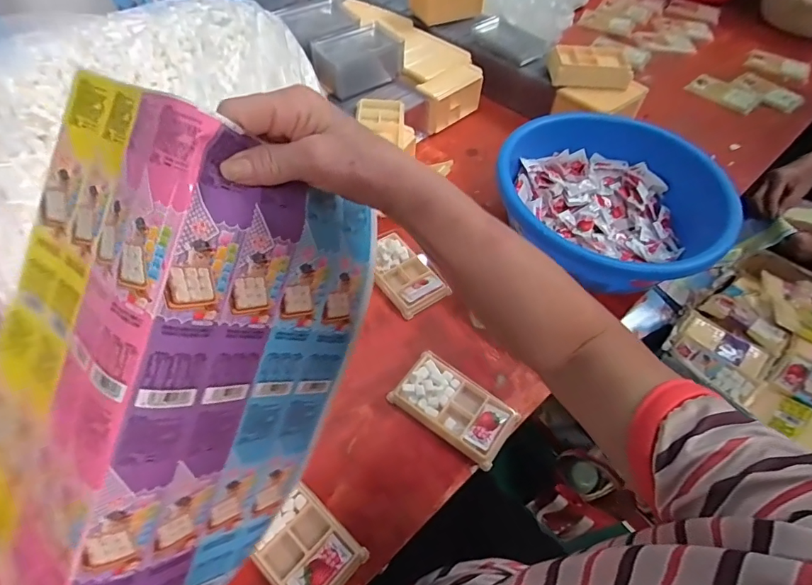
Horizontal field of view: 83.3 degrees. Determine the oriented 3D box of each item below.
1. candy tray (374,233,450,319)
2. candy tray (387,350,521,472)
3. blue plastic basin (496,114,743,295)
[{"bbox_3d":[-0.002,-0.027,0.643,0.073,0.027,0.120,-27,59,-21],"label":"candy tray"},{"bbox_3d":[0.058,0.131,0.536,0.137,0.013,0.078,32,58,19],"label":"candy tray"},{"bbox_3d":[0.282,-0.124,0.657,0.292,0.111,0.284,1,54,-2],"label":"blue plastic basin"}]

